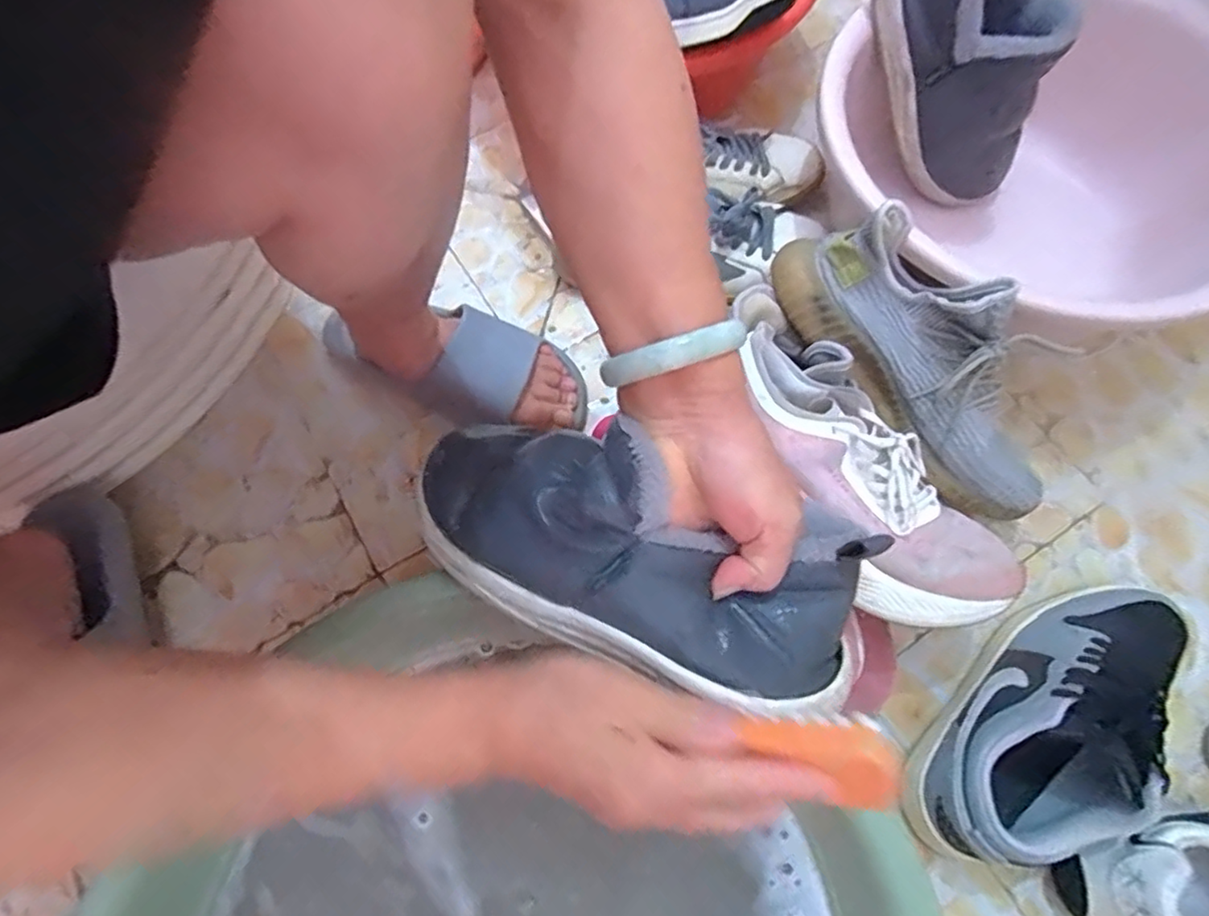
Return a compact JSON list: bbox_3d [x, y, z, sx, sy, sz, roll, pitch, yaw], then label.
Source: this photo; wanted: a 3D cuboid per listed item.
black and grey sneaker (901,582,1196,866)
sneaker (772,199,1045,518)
[{"bbox_3d":[0.340,0.189,0.471,0.272,0.106,0.102,-42,76,-12],"label":"black and grey sneaker"},{"bbox_3d":[0.268,-0.085,0.518,0.133,0.091,0.288,-37,86,26],"label":"sneaker"}]

